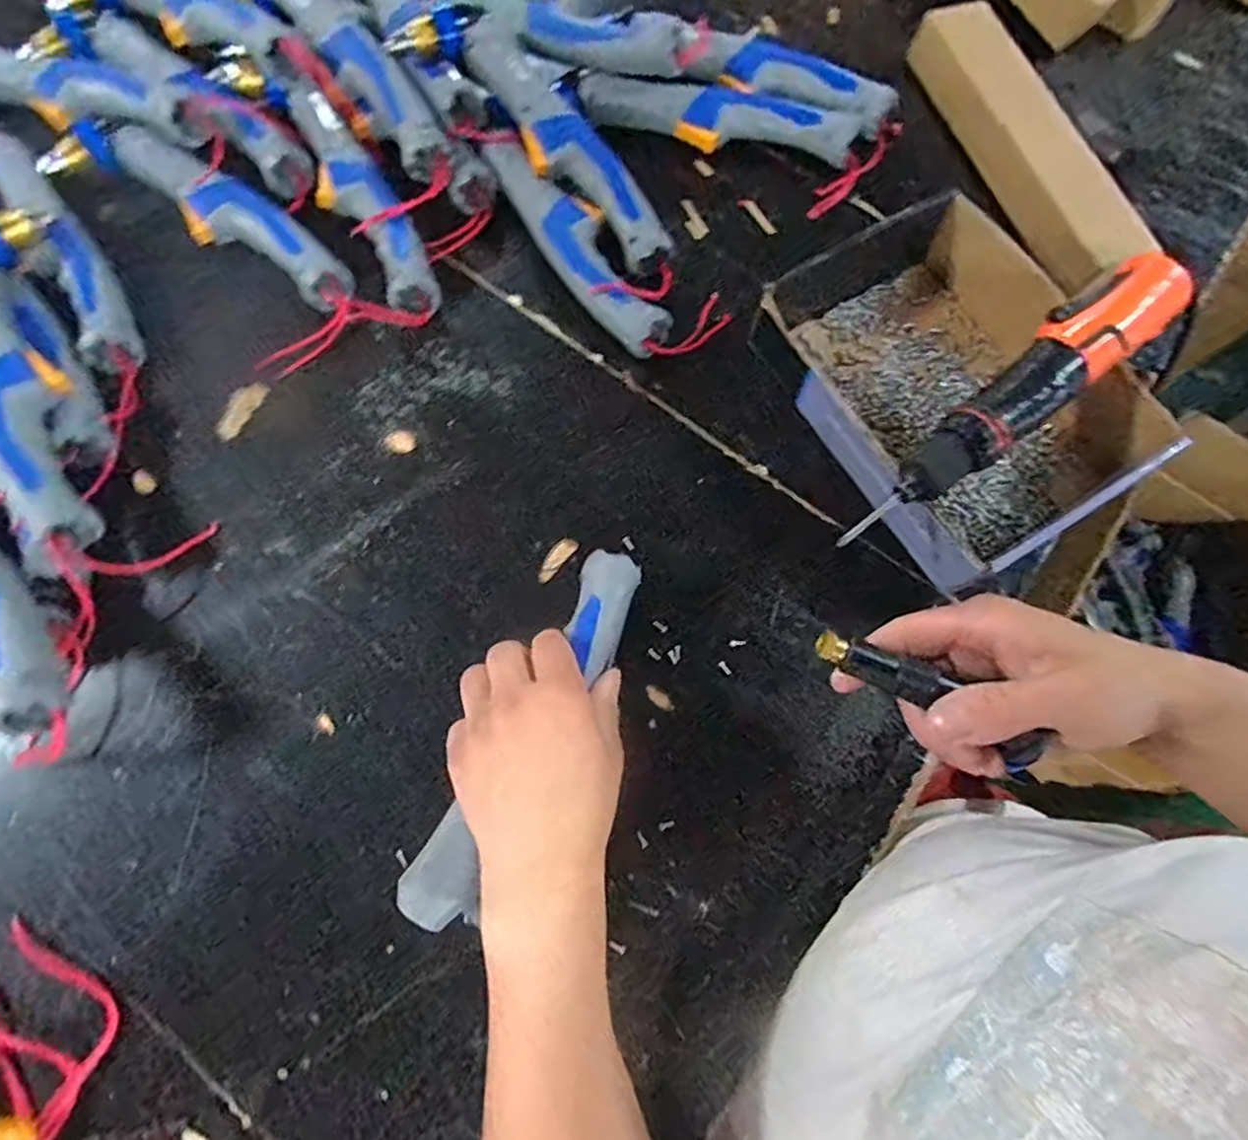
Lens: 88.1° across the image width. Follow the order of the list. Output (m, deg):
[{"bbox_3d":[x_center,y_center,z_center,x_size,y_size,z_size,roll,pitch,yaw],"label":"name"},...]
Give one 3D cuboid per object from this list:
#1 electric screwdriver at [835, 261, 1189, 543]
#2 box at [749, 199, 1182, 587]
[{"bbox_3d":[0.247,-0.111,0.403,0.242,0.045,0.053,-35,78,-10],"label":"electric screwdriver"},{"bbox_3d":[0.223,-0.132,0.458,0.175,0.063,0.262,-32,76,-7],"label":"box"}]

